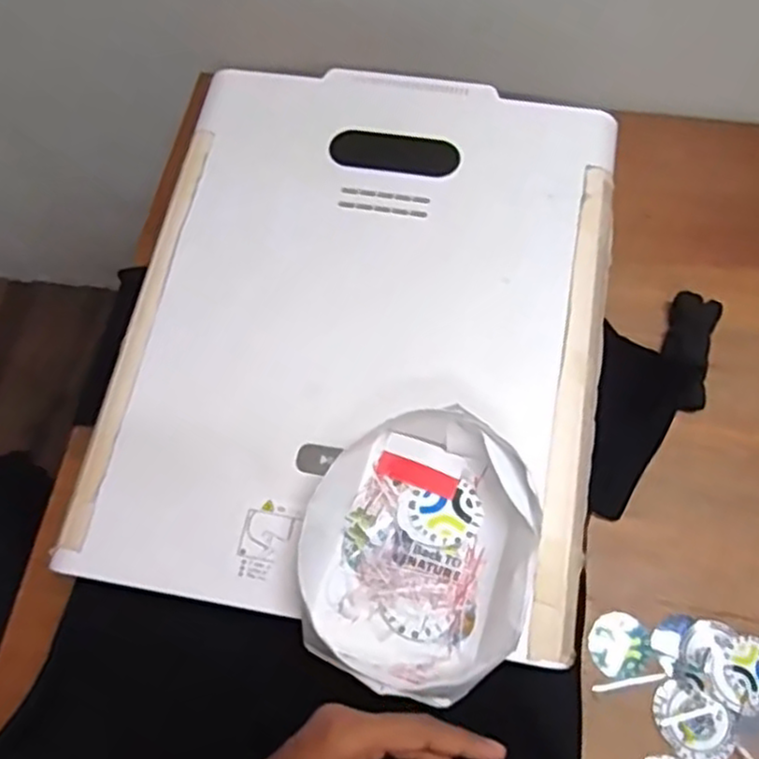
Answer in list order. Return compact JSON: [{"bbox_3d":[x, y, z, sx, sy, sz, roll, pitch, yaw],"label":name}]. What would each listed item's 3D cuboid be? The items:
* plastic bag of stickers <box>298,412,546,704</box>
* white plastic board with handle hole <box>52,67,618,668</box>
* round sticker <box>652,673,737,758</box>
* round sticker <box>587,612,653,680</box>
[{"bbox_3d":[0.029,0.120,0.524,0.162,0.055,0.193,15,70,8],"label":"plastic bag of stickers"},{"bbox_3d":[-0.012,-0.057,0.625,0.403,0.024,0.503,9,70,6],"label":"white plastic board with handle hole"},{"bbox_3d":[0.278,0.303,0.635,0.059,0.005,0.074,-41,73,-13],"label":"round sticker"},{"bbox_3d":[0.223,0.247,0.667,0.053,0.007,0.059,26,72,12],"label":"round sticker"}]

